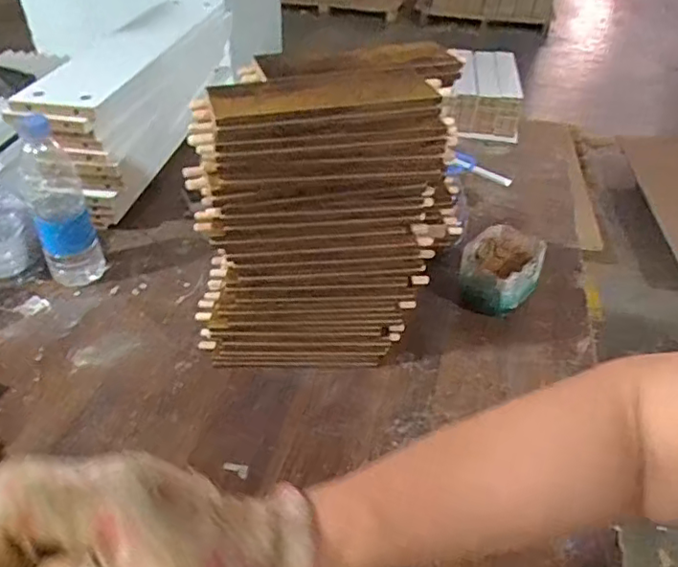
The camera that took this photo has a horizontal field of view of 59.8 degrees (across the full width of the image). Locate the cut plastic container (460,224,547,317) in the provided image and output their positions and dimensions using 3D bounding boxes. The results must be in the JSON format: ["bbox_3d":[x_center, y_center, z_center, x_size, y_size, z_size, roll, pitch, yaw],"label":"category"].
[{"bbox_3d":[0.200,-0.014,0.733,0.093,0.065,0.111,16,41,17],"label":"cut plastic container"}]

